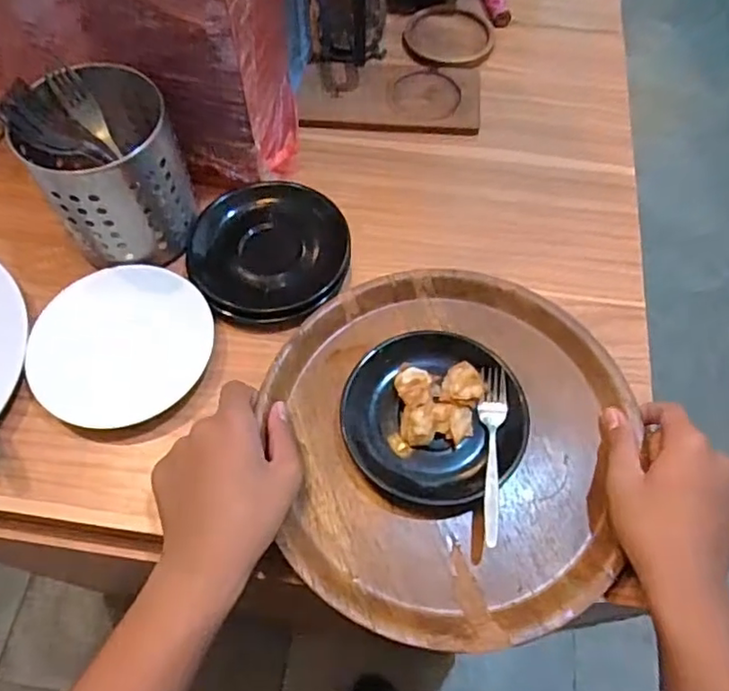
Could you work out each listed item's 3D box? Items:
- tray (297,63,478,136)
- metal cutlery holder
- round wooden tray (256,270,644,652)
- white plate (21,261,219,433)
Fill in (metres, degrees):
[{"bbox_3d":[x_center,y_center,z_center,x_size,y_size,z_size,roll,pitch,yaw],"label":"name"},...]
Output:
[{"bbox_3d":[0.028,-0.261,0.655,0.186,0.017,0.095,3,62,1],"label":"tray"},{"bbox_3d":[-0.213,-0.149,0.523,0.117,0.115,0.120,-28,66,-14],"label":"metal cutlery holder"},{"bbox_3d":[0.071,0.067,0.475,0.267,0.033,0.286,0,62,0],"label":"round wooden tray"},{"bbox_3d":[-0.198,-0.005,0.509,0.139,0.013,0.141,0,62,0],"label":"white plate"}]

